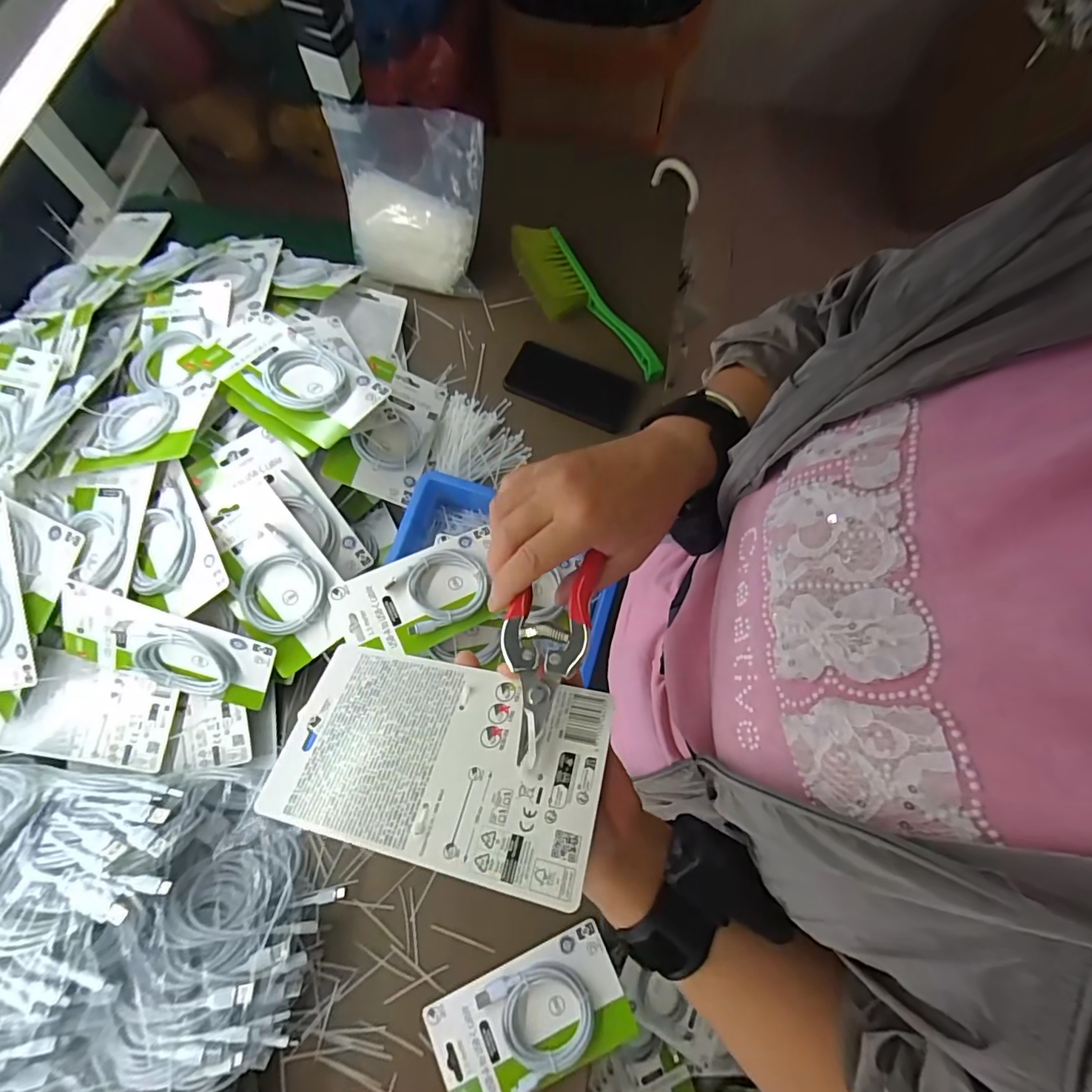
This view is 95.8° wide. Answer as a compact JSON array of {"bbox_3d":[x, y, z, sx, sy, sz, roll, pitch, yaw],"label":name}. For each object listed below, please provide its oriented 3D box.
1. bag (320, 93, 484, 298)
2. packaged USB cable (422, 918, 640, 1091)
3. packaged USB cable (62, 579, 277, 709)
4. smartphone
[{"bbox_3d":[-0.170,-0.426,0.622,0.175,0.194,0.037,7,44,-2],"label":"bag"},{"bbox_3d":[-0.015,0.445,0.463,0.179,0.009,0.102,-23,75,-8],"label":"packaged USB cable"},{"bbox_3d":[-0.354,0.101,0.458,0.180,0.097,0.020,25,28,-12],"label":"packaged USB cable"},{"bbox_3d":[0.034,-0.212,0.659,0.164,0.008,0.079,23,81,-1],"label":"smartphone"}]

